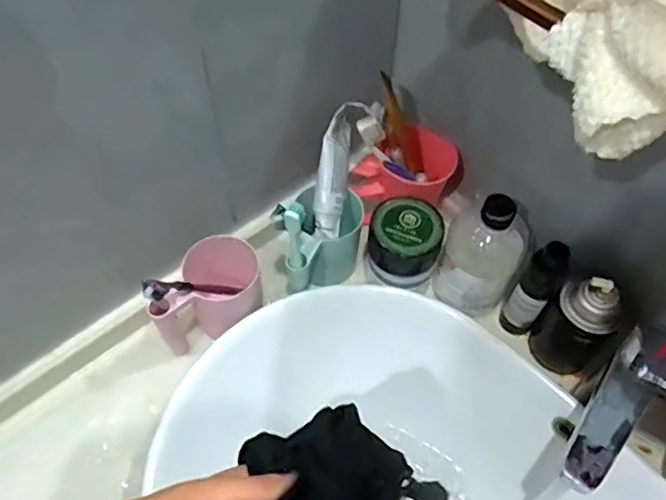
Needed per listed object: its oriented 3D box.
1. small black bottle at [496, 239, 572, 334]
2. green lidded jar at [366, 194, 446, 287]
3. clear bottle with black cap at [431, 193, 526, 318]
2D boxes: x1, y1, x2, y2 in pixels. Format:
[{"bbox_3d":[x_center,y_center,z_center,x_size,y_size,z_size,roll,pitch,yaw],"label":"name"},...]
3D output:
[{"bbox_3d":[0.207,0.039,0.609,0.035,0.149,0.040,33,63,19],"label":"small black bottle"},{"bbox_3d":[0.076,-0.009,0.631,0.076,0.067,0.074,11,58,7],"label":"green lidded jar"},{"bbox_3d":[0.151,0.009,0.609,0.077,0.145,0.066,20,59,12],"label":"clear bottle with black cap"}]

